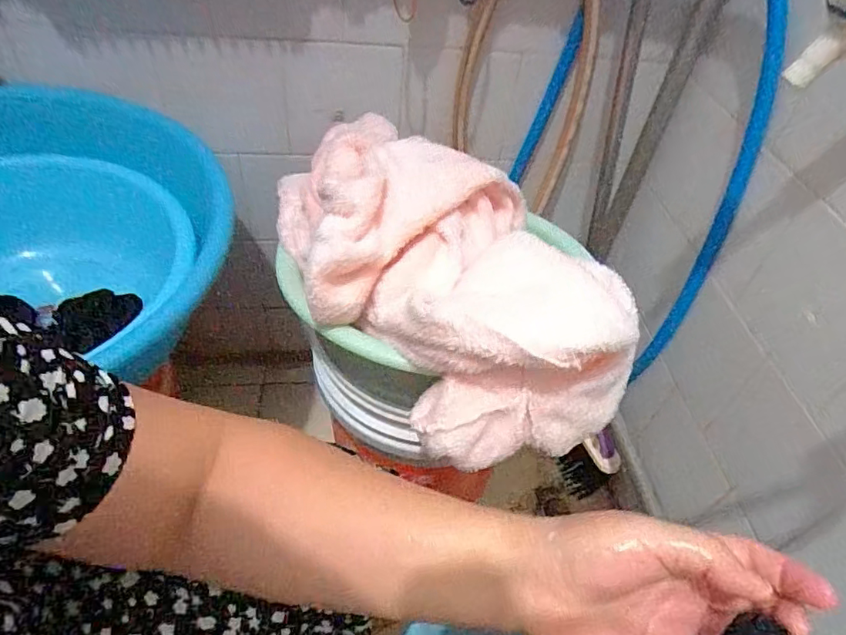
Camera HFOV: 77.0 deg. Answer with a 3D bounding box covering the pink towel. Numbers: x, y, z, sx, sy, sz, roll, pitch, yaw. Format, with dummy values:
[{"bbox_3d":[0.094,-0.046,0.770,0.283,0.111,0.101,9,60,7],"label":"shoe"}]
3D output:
[{"bbox_3d":[0.018,-0.031,0.483,0.231,0.124,0.309,-14,50,-19],"label":"pink towel"}]

